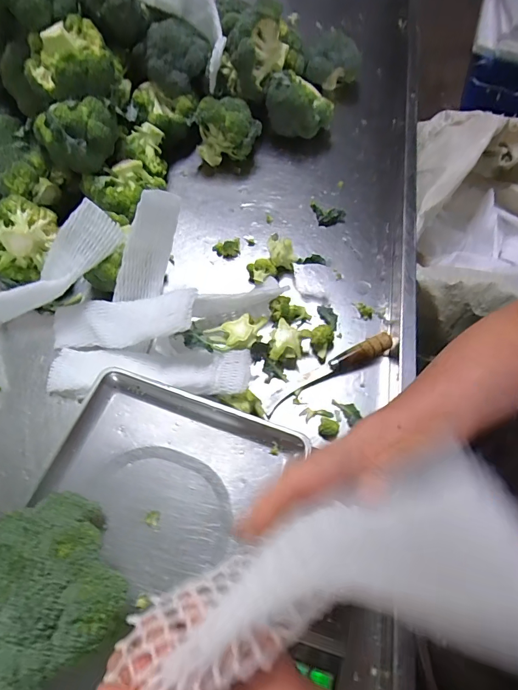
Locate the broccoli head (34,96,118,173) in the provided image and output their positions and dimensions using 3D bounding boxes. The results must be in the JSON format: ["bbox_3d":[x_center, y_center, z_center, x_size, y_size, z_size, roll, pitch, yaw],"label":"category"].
[{"bbox_3d":[-0.262,-0.307,0.584,0.099,0.088,0.092,31,66,14],"label":"broccoli head"}]

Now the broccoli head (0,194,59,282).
[{"bbox_3d":[-0.351,-0.158,0.591,0.118,0.075,0.101,-40,70,-19],"label":"broccoli head"}]

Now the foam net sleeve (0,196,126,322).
[{"bbox_3d":[-0.288,-0.102,0.545,0.230,0.044,0.061,-35,68,12],"label":"foam net sleeve"}]

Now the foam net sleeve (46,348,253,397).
[{"bbox_3d":[-0.151,0.035,0.538,0.281,0.057,0.071,3,63,1],"label":"foam net sleeve"}]

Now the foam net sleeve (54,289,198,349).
[{"bbox_3d":[-0.192,-0.033,0.547,0.237,0.026,0.064,-4,63,24],"label":"foam net sleeve"}]

